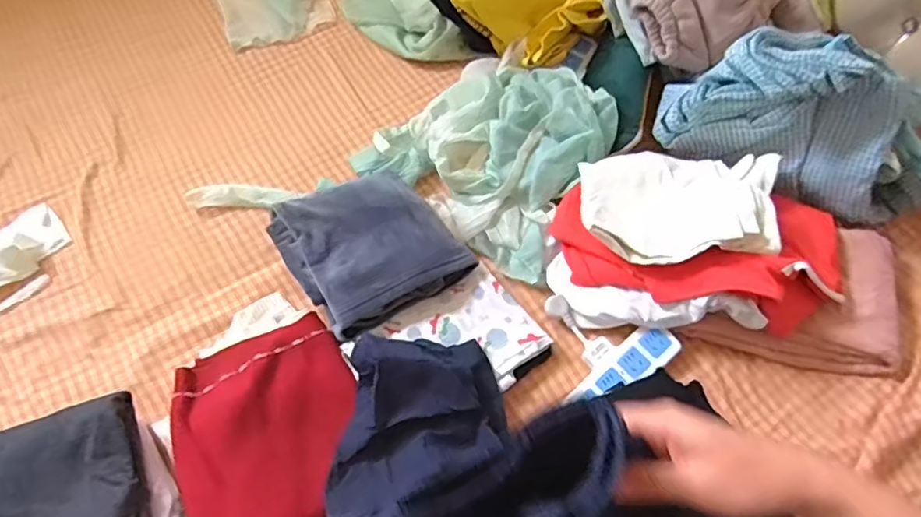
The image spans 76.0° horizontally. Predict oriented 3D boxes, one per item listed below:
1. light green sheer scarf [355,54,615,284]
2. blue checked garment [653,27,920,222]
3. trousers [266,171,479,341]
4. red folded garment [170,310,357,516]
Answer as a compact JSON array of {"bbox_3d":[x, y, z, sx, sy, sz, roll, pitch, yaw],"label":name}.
[{"bbox_3d":[0.055,-0.190,0.927,0.354,0.086,0.330,33,67,17],"label":"light green sheer scarf"},{"bbox_3d":[0.501,-0.216,0.833,0.388,0.202,0.190,23,65,12],"label":"blue checked garment"},{"bbox_3d":[-0.124,-0.023,0.824,0.230,0.072,0.191,-28,65,-13],"label":"trousers"},{"bbox_3d":[-0.233,0.209,0.714,0.218,0.029,0.256,-20,64,-10],"label":"red folded garment"}]

